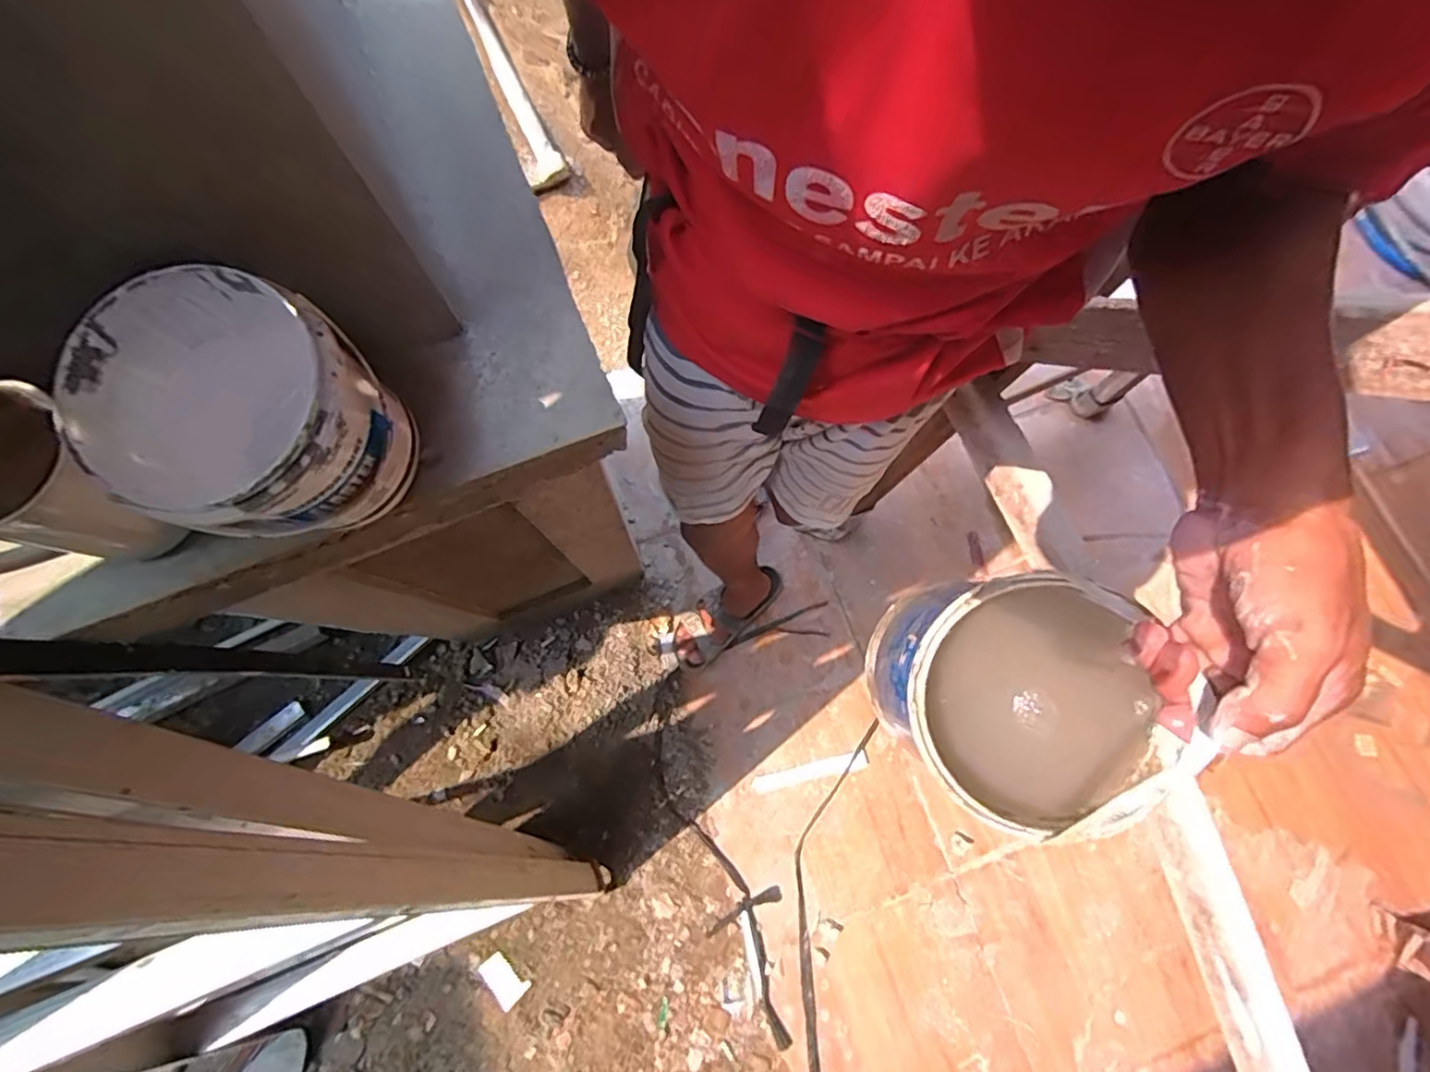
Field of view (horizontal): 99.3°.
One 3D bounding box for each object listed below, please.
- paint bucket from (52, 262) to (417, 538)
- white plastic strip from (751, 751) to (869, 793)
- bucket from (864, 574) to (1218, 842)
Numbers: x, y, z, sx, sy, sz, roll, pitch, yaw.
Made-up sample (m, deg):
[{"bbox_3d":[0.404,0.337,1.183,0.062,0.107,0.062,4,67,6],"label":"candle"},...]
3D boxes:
[{"bbox_3d":[-0.249,-0.060,0.340,0.119,0.124,0.117,1,75,-3],"label":"paint bucket"},{"bbox_3d":[0.179,0.446,1.151,0.215,0.007,0.032,-13,76,-6],"label":"white plastic strip"},{"bbox_3d":[0.225,0.129,0.464,0.176,0.153,0.164,0,72,1],"label":"bucket"}]

